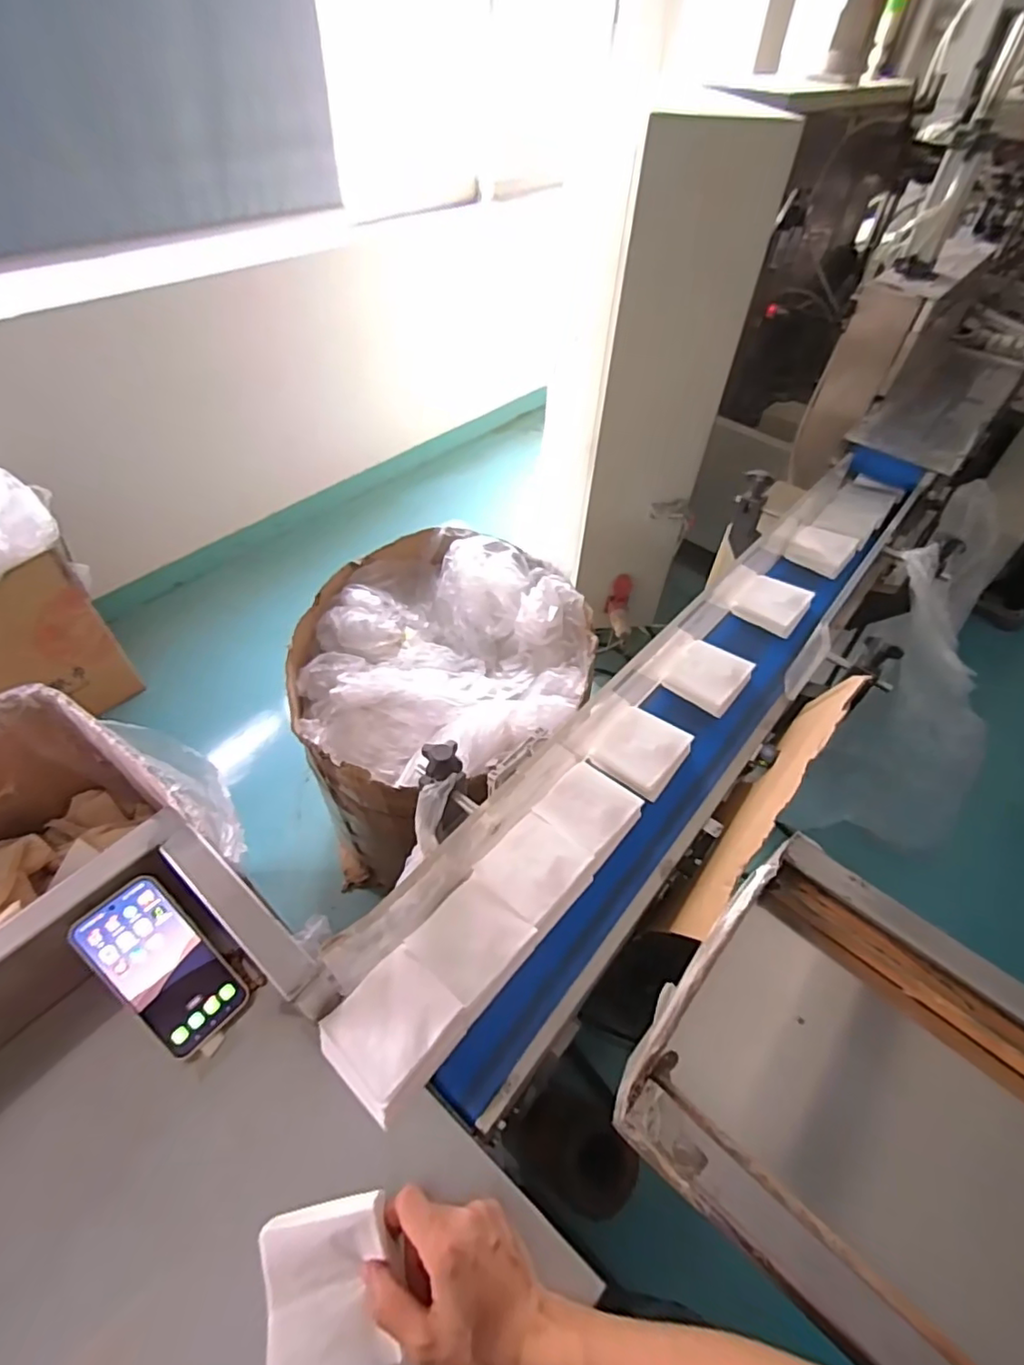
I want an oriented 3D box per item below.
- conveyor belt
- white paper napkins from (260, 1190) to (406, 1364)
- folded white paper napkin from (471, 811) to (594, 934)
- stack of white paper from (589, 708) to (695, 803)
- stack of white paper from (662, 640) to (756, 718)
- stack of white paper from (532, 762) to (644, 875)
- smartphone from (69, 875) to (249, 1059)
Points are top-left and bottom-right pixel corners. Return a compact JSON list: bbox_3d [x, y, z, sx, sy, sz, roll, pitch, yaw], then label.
[{"bbox_3d":[0.275,-0.012,0.789,0.193,0.107,1.223,34,56,23],"label":"conveyor belt"},{"bbox_3d":[-0.126,0.426,0.407,0.089,0.026,0.095,-12,52,-13],"label":"white paper napkins"},{"bbox_3d":[0.025,0.198,0.613,0.096,0.028,0.096,35,57,24],"label":"folded white paper napkin"},{"bbox_3d":[0.163,0.084,0.726,0.092,0.021,0.102,32,56,22],"label":"stack of white paper"},{"bbox_3d":[0.275,-0.009,0.812,0.089,0.033,0.095,36,57,24],"label":"stack of white paper"},{"bbox_3d":[0.088,0.148,0.666,0.093,0.026,0.095,36,57,24],"label":"stack of white paper"},{"bbox_3d":[-0.316,0.257,0.526,0.069,0.007,0.158,-39,94,-30],"label":"smartphone"}]

